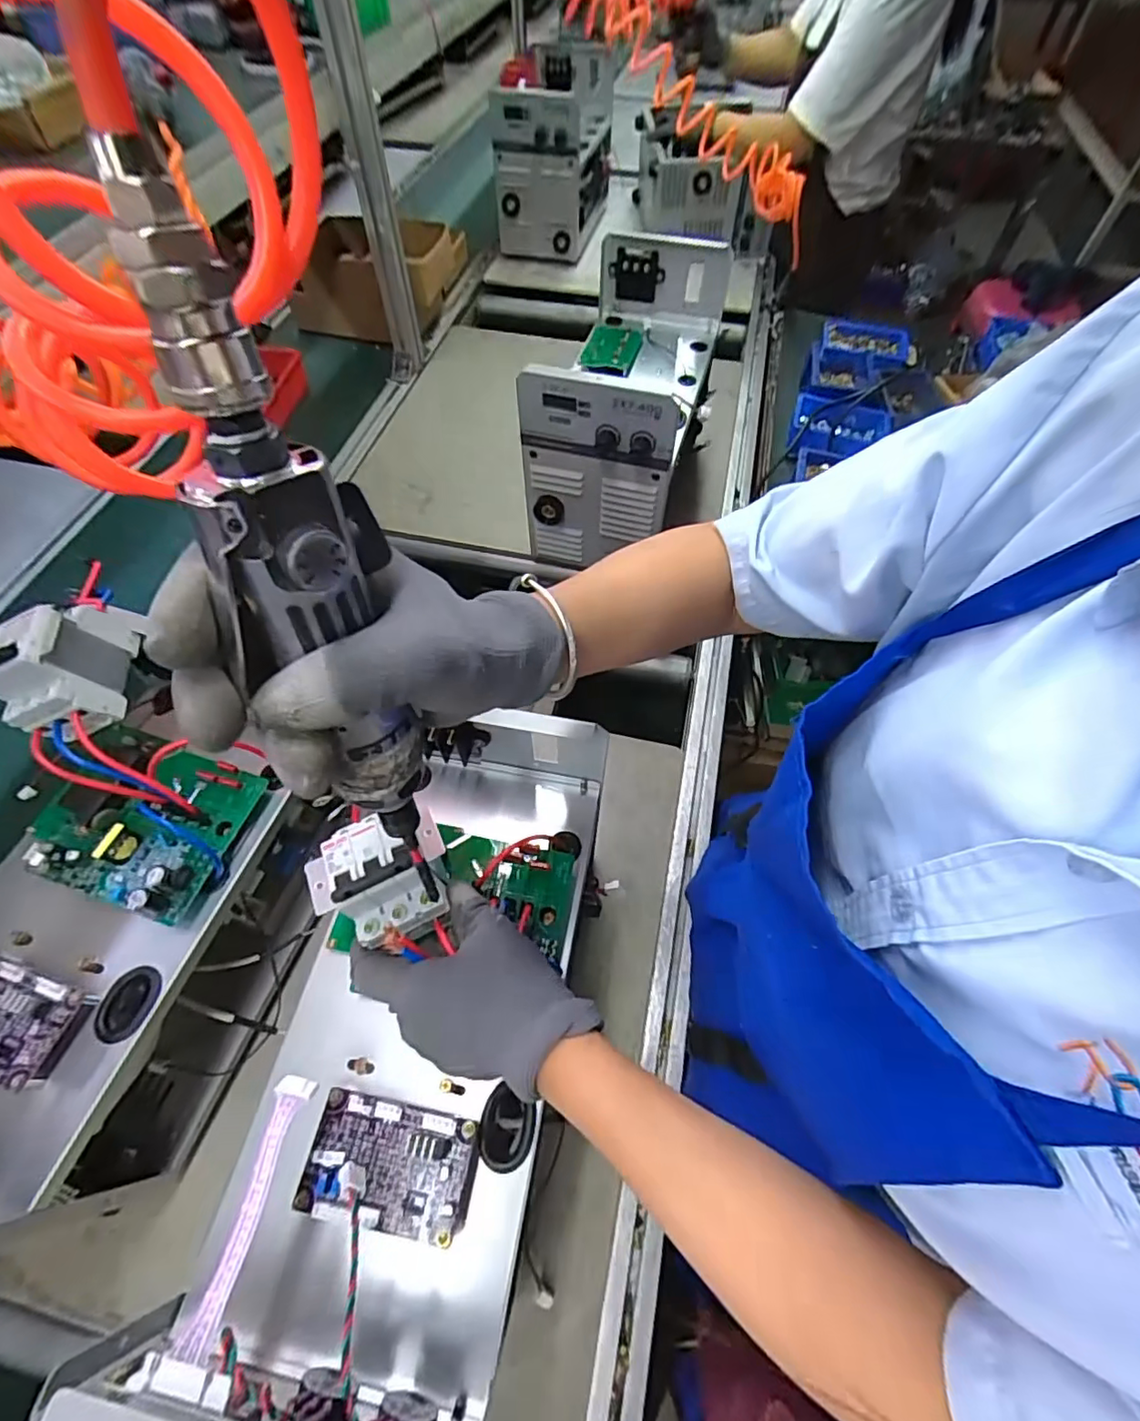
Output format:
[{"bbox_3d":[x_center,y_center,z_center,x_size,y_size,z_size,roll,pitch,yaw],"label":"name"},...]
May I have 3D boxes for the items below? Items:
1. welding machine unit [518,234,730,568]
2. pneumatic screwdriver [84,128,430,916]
[{"bbox_3d":[0.079,-0.427,0.803,0.177,0.237,0.372,14,59,9],"label":"welding machine unit"},{"bbox_3d":[-0.084,-0.030,0.196,0.043,0.227,0.036,-10,43,-6],"label":"pneumatic screwdriver"}]

